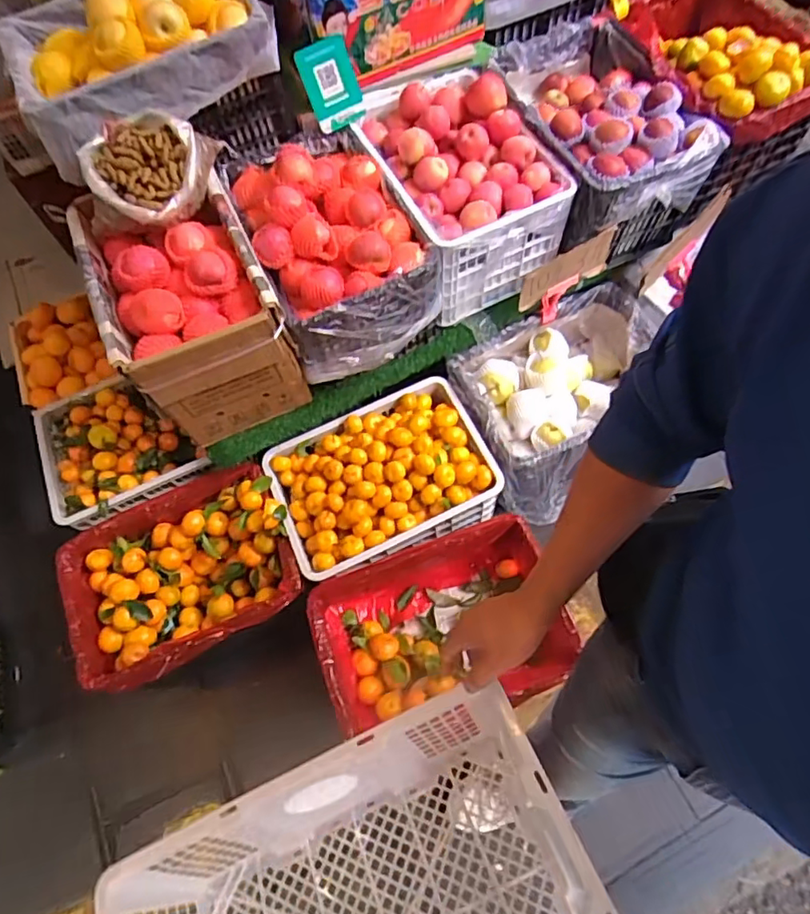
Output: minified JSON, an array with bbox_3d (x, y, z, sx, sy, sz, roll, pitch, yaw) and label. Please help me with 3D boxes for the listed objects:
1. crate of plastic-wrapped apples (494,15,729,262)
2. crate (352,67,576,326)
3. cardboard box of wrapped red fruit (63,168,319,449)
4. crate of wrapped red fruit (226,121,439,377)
[{"bbox_3d":[0.457,-0.787,1.386,0.332,0.247,0.586,-16,65,-3],"label":"crate of plastic-wrapped apples"},{"bbox_3d":[0.126,-0.657,1.369,0.332,0.267,0.537,-23,65,-7],"label":"crate"},{"bbox_3d":[-0.448,-0.302,1.229,0.301,0.348,0.425,-25,66,-7],"label":"cardboard box of wrapped red fruit"},{"bbox_3d":[-0.173,-0.502,1.264,0.323,0.262,0.553,-23,65,-6],"label":"crate of wrapped red fruit"}]

